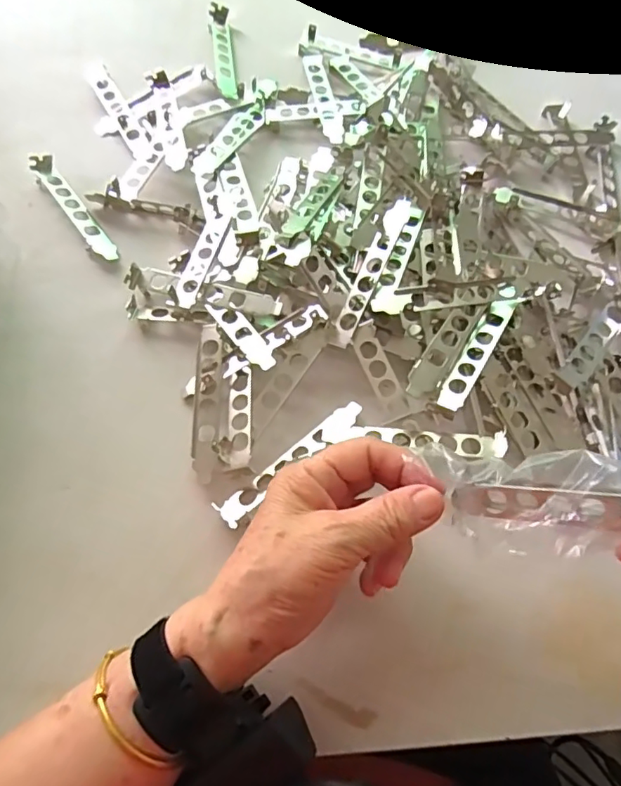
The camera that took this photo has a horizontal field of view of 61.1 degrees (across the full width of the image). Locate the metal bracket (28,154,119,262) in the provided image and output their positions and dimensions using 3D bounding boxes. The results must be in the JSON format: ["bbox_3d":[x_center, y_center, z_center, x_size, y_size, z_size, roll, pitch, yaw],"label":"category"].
[{"bbox_3d":[-0.198,-0.152,0.438,0.023,0.021,0.120,-33,72,-14],"label":"metal bracket"}]

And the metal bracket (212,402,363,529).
[{"bbox_3d":[-0.010,0.046,0.359,0.120,0.009,0.022,-35,73,-15],"label":"metal bracket"}]

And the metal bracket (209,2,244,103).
[{"bbox_3d":[-0.085,-0.335,0.514,0.023,0.011,0.117,-10,68,-6],"label":"metal bracket"}]

